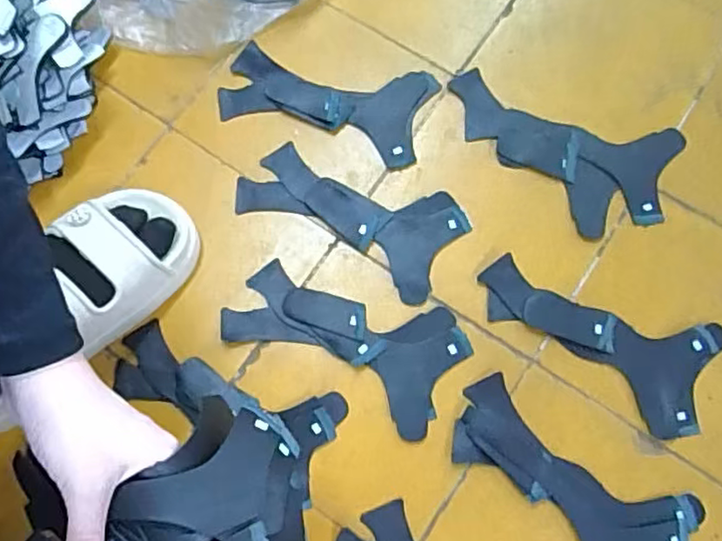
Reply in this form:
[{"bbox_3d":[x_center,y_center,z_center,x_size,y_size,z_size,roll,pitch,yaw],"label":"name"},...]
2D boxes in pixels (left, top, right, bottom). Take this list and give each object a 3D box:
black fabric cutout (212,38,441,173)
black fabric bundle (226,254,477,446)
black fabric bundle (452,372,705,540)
[{"bbox_3d":[-0.034,-0.170,0.612,0.196,0.006,0.095,17,75,6],"label":"black fabric cutout"},{"bbox_3d":[-0.012,0.054,0.550,0.195,0.008,0.106,27,76,9],"label":"black fabric bundle"},{"bbox_3d":[0.162,0.178,0.503,0.198,0.010,0.099,31,77,10],"label":"black fabric bundle"}]

